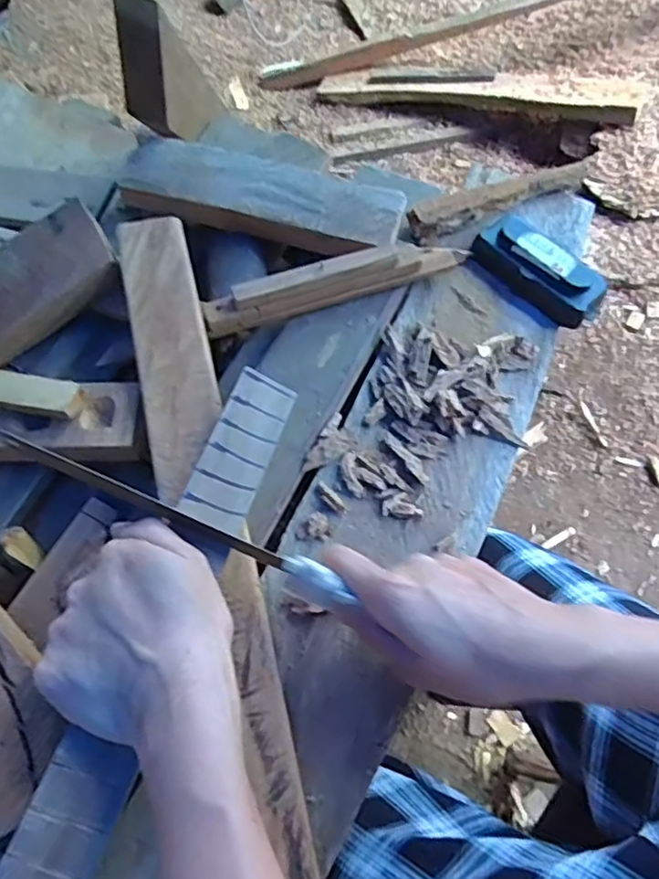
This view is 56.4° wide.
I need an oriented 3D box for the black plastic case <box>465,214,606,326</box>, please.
[{"bbox_3d":[0.164,-0.134,0.482,0.041,0.026,0.104,-39,67,-14],"label":"black plastic case"}]

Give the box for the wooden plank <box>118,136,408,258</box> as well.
[{"bbox_3d":[-0.055,-0.199,0.498,0.227,0.024,0.070,12,65,10],"label":"wooden plank"}]

